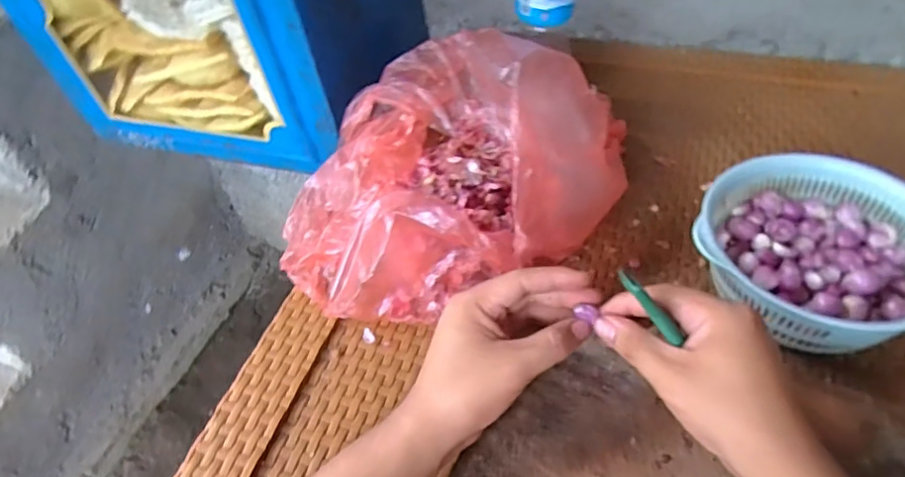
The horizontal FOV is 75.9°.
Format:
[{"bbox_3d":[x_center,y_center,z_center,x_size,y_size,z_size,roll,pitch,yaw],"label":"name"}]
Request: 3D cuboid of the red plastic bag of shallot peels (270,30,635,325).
[{"bbox_3d":[-0.015,-0.067,0.564,0.268,0.130,0.319,32,57,31],"label":"red plastic bag of shallot peels"}]

